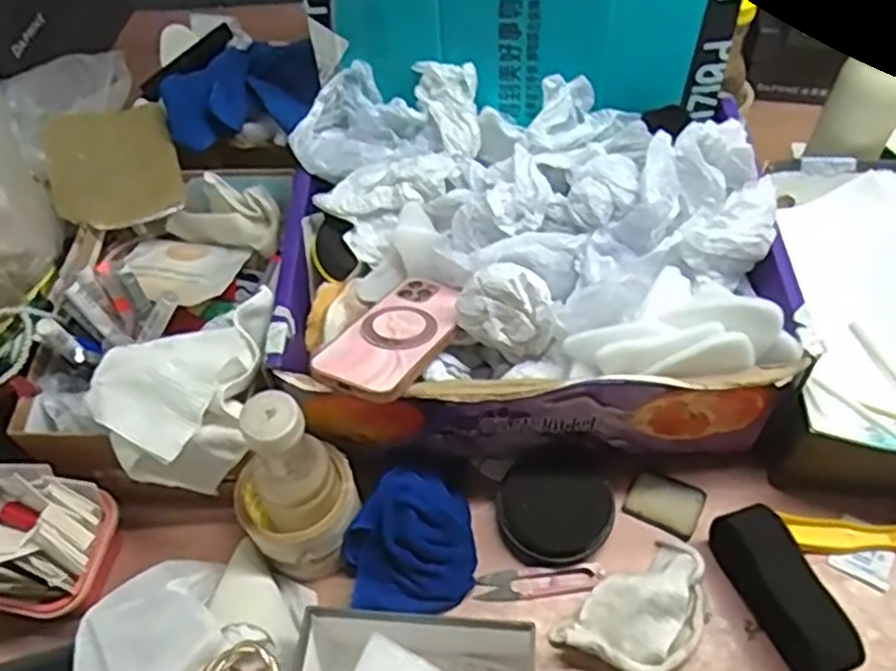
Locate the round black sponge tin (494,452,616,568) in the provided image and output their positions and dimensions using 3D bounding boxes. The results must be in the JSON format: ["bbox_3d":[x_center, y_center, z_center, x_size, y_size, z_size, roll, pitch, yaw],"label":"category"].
[{"bbox_3d":[0.087,0.141,0.625,0.092,0.023,0.086,-2,54,2],"label":"round black sponge tin"}]

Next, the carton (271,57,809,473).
[{"bbox_3d":[0.062,-0.069,0.657,0.377,0.180,0.296,-3,54,2],"label":"carton"}]

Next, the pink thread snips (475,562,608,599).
[{"bbox_3d":[0.073,0.197,0.615,0.100,0.011,0.022,-4,54,1],"label":"pink thread snips"}]

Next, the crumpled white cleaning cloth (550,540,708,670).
[{"bbox_3d":[0.148,0.208,0.574,0.125,0.046,0.075,-32,59,-18],"label":"crumpled white cleaning cloth"}]

